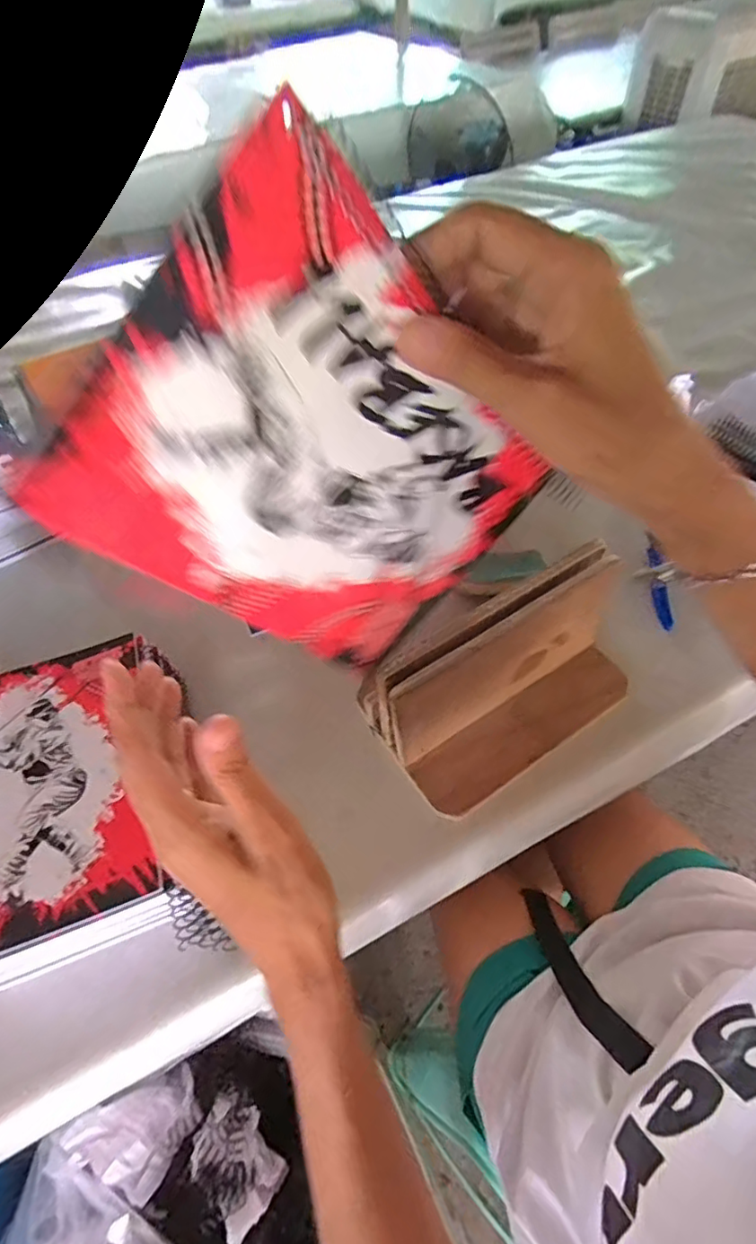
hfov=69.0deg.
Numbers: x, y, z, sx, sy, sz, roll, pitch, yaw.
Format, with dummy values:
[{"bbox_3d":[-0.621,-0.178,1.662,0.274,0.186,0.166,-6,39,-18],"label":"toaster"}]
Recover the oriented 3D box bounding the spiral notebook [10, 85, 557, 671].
[{"bbox_3d":[-0.017,-0.057,0.230,0.146,0.187,0.010,-47,47,12],"label":"spiral notebook"}]

